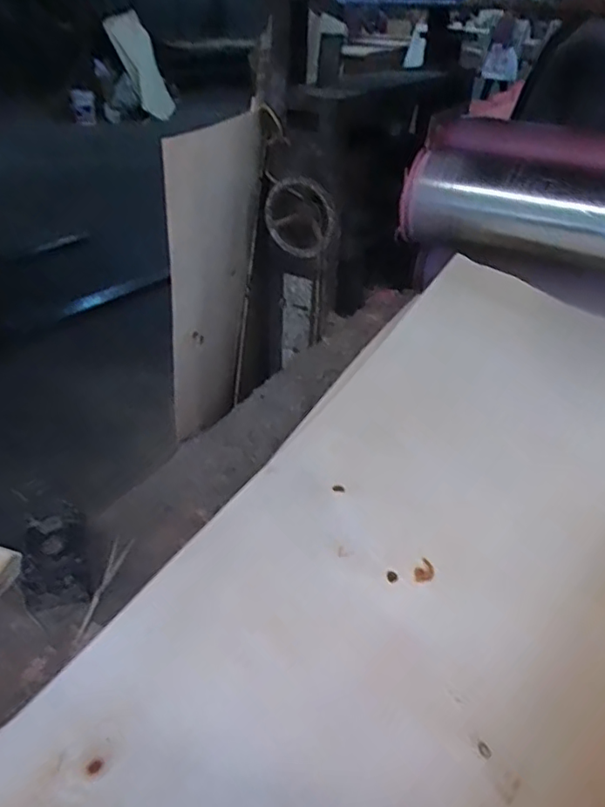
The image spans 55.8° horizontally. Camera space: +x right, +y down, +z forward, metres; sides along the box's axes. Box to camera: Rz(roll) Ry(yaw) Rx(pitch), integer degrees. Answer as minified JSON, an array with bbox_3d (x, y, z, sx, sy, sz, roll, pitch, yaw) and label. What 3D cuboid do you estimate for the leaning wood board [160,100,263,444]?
[{"bbox_3d":[-0.193,-0.215,1.234,0.025,0.722,0.250,31,47,19],"label":"leaning wood board"}]

